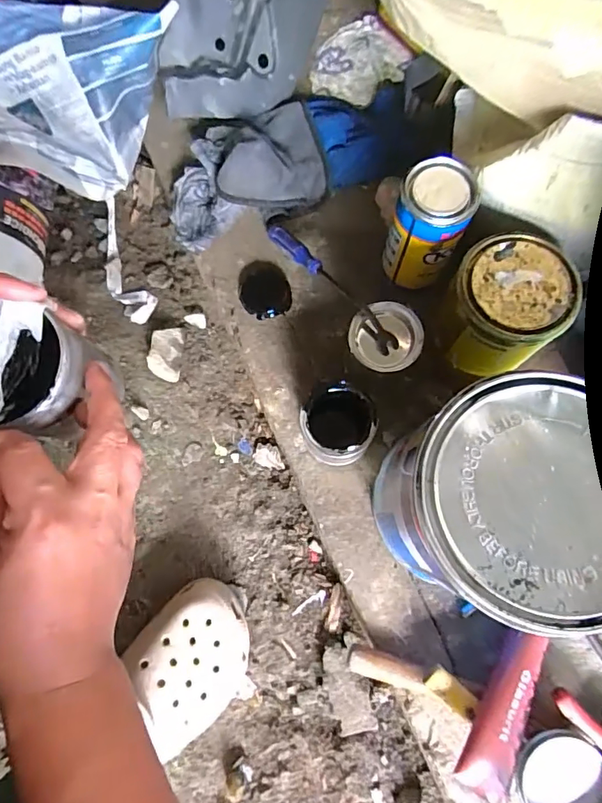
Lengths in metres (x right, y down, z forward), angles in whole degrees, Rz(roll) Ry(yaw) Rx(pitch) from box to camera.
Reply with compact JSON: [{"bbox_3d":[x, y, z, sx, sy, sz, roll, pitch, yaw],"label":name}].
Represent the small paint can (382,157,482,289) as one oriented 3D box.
[{"bbox_3d":[0.128,-0.178,0.499,0.069,0.118,0.066,0,76,1],"label":"small paint can"}]

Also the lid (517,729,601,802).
[{"bbox_3d":[0.227,0.326,0.413,0.073,0.017,0.082,-36,78,-8],"label":"lid"}]

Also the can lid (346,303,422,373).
[{"bbox_3d":[0.085,-0.063,0.485,0.071,0.018,0.069,-1,78,6],"label":"can lid"}]

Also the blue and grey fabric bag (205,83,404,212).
[{"bbox_3d":[0.009,-0.311,0.579,0.239,0.061,0.134,-19,76,-4],"label":"blue and grey fabric bag"}]

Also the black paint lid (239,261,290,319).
[{"bbox_3d":[-0.043,-0.132,0.566,0.059,0.007,0.074,-12,76,-2],"label":"black paint lid"}]

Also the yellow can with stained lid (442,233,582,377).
[{"bbox_3d":[0.188,-0.084,0.457,0.100,0.094,0.104,0,76,1],"label":"yellow can with stained lid"}]

